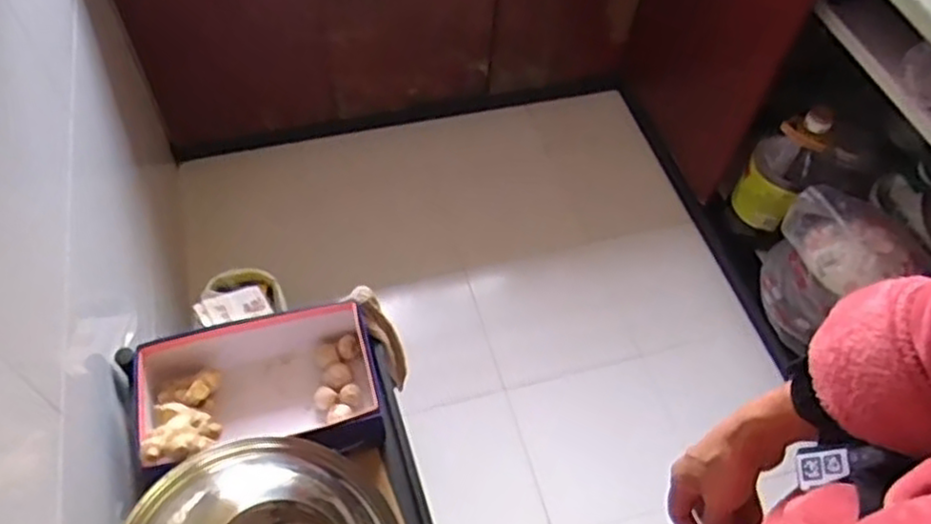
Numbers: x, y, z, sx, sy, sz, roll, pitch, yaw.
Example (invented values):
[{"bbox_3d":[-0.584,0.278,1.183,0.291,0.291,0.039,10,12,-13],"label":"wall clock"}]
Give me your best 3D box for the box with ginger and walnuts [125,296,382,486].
[{"bbox_3d":[-0.260,0.163,0.922,0.295,0.114,0.192,-13,58,-12],"label":"box with ginger and walnuts"}]

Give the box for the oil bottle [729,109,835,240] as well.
[{"bbox_3d":[0.633,-0.173,1.461,0.120,0.325,0.122,30,59,16],"label":"oil bottle"}]

